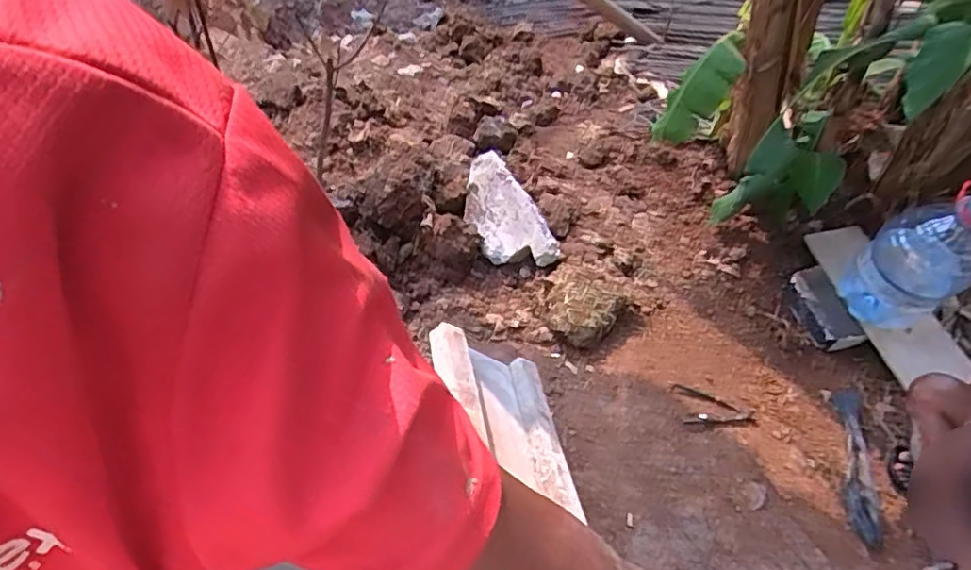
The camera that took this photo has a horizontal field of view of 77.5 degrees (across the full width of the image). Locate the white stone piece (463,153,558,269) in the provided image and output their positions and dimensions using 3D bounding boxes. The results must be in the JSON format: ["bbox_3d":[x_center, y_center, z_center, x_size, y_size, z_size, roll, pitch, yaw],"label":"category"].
[{"bbox_3d":[0.041,-0.205,1.862,0.222,0.080,0.419,-33,72,0],"label":"white stone piece"}]

